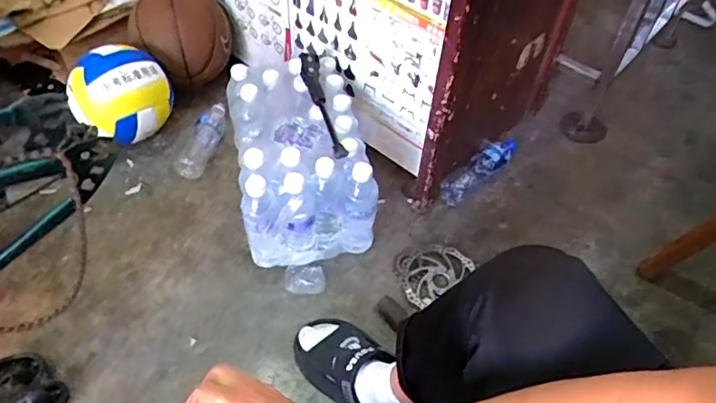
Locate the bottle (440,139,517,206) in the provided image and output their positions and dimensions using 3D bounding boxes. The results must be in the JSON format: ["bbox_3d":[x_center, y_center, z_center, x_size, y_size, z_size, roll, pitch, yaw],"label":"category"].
[{"bbox_3d":[0.267,-0.070,1.201,0.236,0.051,0.055,-32,60,-26],"label":"bottle"}]

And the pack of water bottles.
[{"bbox_3d":[-0.118,-0.087,1.090,0.231,0.217,0.359,-8,52,-11],"label":"pack of water bottles"}]

